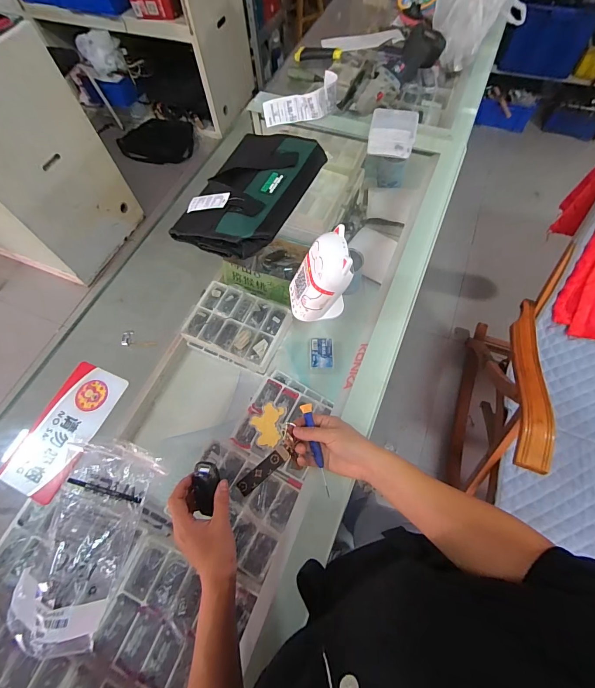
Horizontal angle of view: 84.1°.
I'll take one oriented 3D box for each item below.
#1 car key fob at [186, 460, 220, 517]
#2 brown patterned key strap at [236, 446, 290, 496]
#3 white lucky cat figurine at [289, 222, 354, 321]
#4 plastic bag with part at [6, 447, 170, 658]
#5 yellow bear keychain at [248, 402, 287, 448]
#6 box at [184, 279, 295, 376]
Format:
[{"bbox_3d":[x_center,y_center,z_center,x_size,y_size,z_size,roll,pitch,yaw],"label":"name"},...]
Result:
[{"bbox_3d":[-0.121,0.188,0.430,0.032,0.016,0.065,7,86,6],"label":"car key fob"},{"bbox_3d":[-0.048,0.177,0.463,0.081,0.009,0.023,-41,75,-7],"label":"brown patterned key strap"},{"bbox_3d":[0.033,-0.103,0.533,0.092,0.128,0.086,-12,65,-2],"label":"white lucky cat figurine"},{"bbox_3d":[-0.280,0.243,0.431,0.140,0.058,0.222,16,67,10],"label":"plastic bag with part"},{"bbox_3d":[-0.046,0.120,0.494,0.050,0.007,0.063,8,65,7],"label":"yellow bear keychain"},{"bbox_3d":[-0.158,-0.044,0.874,0.243,0.069,0.185,21,68,12],"label":"box"}]

